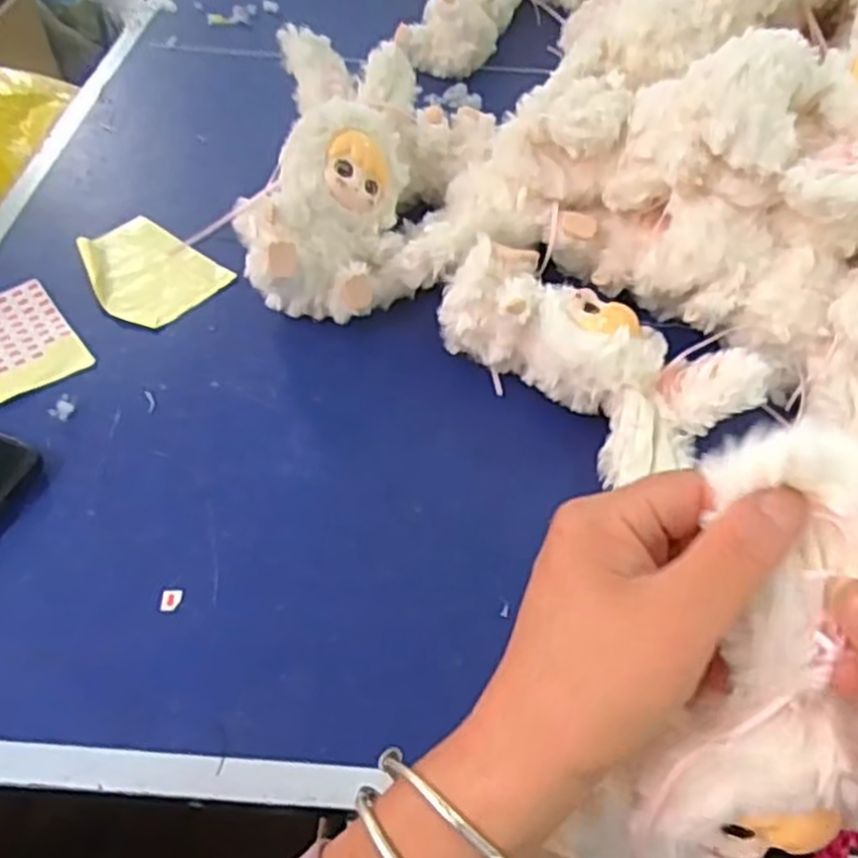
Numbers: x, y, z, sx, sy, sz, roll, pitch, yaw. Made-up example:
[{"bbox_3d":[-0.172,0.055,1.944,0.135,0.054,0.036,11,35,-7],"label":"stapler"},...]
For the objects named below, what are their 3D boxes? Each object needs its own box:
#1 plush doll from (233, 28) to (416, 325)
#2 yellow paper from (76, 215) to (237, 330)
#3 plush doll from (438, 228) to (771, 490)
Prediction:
[{"bbox_3d":[-0.078,-0.196,0.593,0.142,0.101,0.226,8,71,10],"label":"plush doll"},{"bbox_3d":[-0.221,-0.124,0.613,0.114,0.020,0.088,33,59,27],"label":"yellow paper"},{"bbox_3d":[0.109,-0.055,0.511,0.109,0.069,0.189,-34,59,-26],"label":"plush doll"}]

